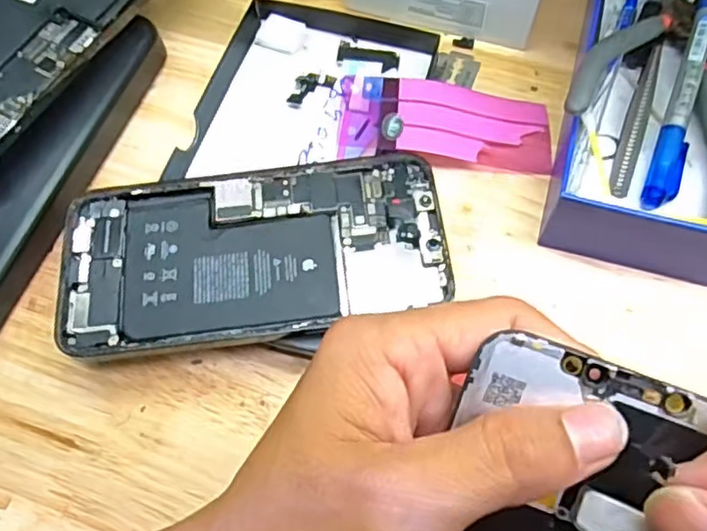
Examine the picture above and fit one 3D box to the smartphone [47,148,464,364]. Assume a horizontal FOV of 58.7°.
[{"bbox_3d":[-0.042,-0.006,0.265,0.157,0.004,0.076,-7,65,-1],"label":"smartphone"}]

